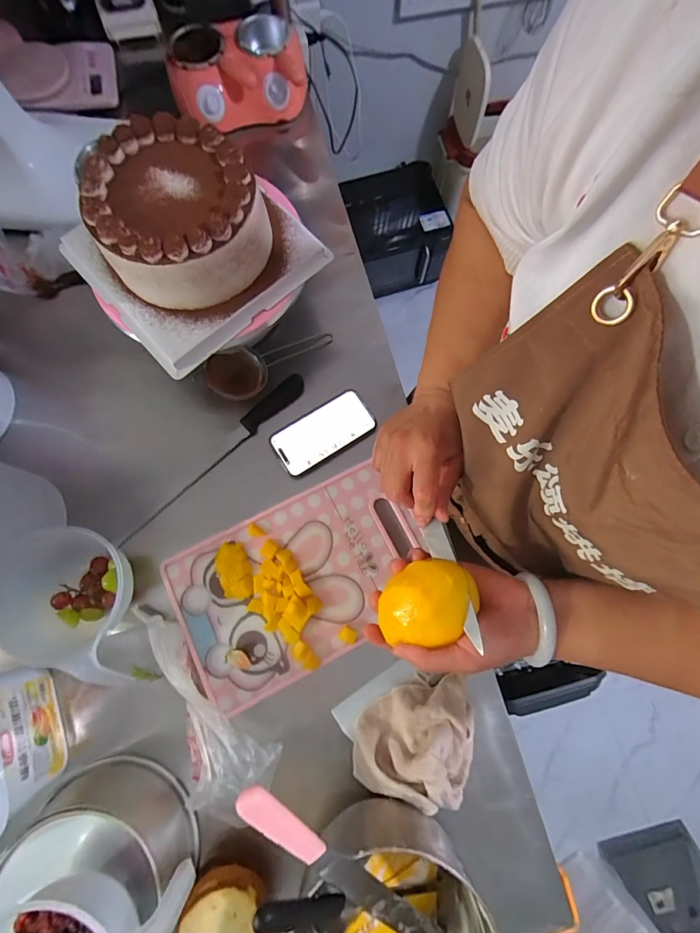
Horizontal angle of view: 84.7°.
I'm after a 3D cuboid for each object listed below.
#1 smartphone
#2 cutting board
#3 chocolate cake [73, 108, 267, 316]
[{"bbox_3d":[-0.042,-0.053,0.595,0.156,0.013,0.082,-30,79,-7],"label":"smartphone"},{"bbox_3d":[-0.068,0.154,0.539,0.342,0.018,0.218,-26,77,-8],"label":"cutting board"},{"bbox_3d":[-0.205,-0.306,0.470,0.193,0.086,0.190,-24,79,-6],"label":"chocolate cake"}]

